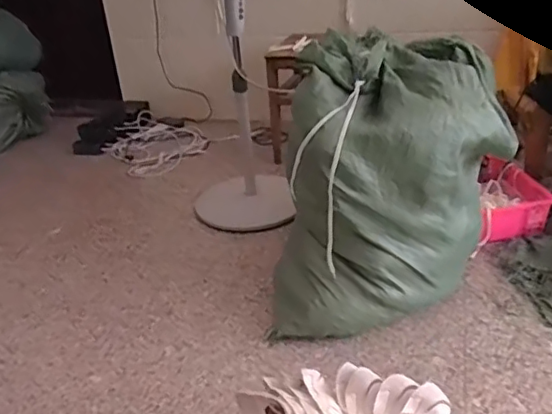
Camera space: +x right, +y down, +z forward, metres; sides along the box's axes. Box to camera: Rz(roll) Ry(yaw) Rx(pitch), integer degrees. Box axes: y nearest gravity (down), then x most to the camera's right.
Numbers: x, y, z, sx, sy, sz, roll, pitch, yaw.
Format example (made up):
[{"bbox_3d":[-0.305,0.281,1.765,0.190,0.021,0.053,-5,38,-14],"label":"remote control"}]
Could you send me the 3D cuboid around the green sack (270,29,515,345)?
[{"bbox_3d":[0.268,-0.048,1.385,0.497,0.578,0.509,6,30,20],"label":"green sack"}]

